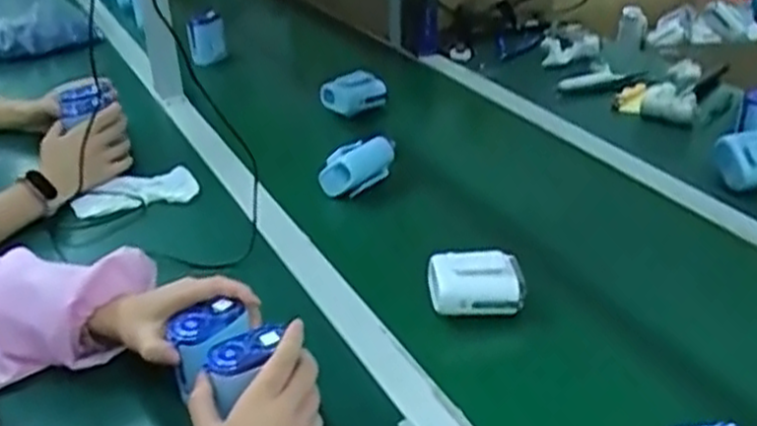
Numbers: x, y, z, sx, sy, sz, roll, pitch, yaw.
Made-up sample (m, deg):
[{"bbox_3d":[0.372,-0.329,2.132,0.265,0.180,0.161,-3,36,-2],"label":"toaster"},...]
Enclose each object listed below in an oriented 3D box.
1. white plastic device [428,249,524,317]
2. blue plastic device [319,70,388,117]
[{"bbox_3d":[0.091,0.066,0.743,0.086,0.048,0.051,-7,29,-4],"label":"white plastic device"},{"bbox_3d":[-0.033,-0.171,1.134,0.107,0.055,0.030,-19,34,-27],"label":"blue plastic device"}]

